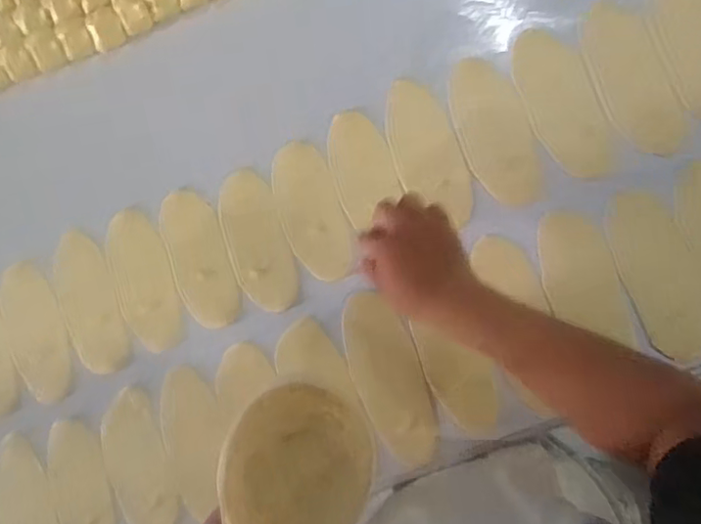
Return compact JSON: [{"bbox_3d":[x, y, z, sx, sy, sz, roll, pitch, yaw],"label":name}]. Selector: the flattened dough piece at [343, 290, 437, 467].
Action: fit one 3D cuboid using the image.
[{"bbox_3d":[0.044,0.134,0.669,0.077,0.011,0.199,-19,84,7],"label":"flattened dough piece"}]

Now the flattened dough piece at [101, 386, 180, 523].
[{"bbox_3d":[-0.260,0.254,0.703,0.079,0.007,0.186,-19,84,7],"label":"flattened dough piece"}]

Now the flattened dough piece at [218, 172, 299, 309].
[{"bbox_3d":[-0.115,-0.026,0.708,0.073,0.008,0.177,-21,84,7],"label":"flattened dough piece"}]

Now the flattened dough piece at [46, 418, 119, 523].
[{"bbox_3d":[-0.334,0.285,0.715,0.074,0.011,0.175,-20,84,7],"label":"flattened dough piece"}]

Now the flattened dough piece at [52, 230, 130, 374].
[{"bbox_3d":[-0.334,0.051,0.736,0.073,0.012,0.184,-25,84,6],"label":"flattened dough piece"}]

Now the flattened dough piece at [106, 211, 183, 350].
[{"bbox_3d":[-0.261,0.022,0.726,0.076,0.009,0.181,-21,84,7],"label":"flattened dough piece"}]

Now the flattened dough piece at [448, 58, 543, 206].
[{"bbox_3d":[0.165,-0.154,0.673,0.078,0.004,0.185,-21,84,7],"label":"flattened dough piece"}]

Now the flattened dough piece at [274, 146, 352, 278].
[{"bbox_3d":[-0.048,-0.061,0.697,0.072,0.005,0.170,-20,84,7],"label":"flattened dough piece"}]

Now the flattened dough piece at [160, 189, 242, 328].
[{"bbox_3d":[-0.187,-0.005,0.717,0.074,0.004,0.174,-20,84,7],"label":"flattened dough piece"}]

